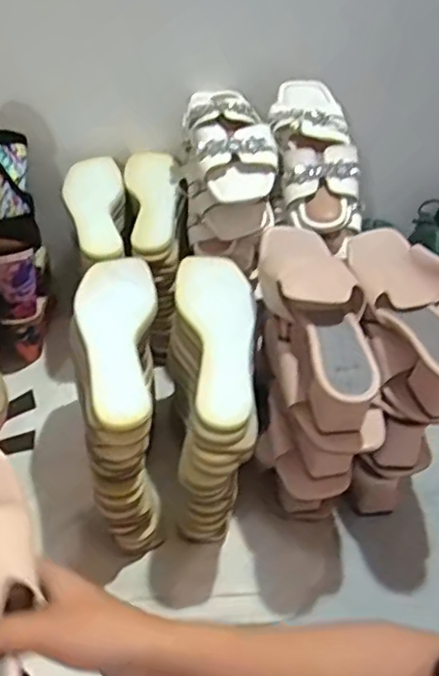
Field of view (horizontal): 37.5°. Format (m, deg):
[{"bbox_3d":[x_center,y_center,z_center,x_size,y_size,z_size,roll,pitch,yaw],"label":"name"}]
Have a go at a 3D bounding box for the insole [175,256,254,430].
[{"bbox_3d":[0.002,-0.003,0.665,0.076,0.019,0.232,0,48,-11],"label":"insole"}]

